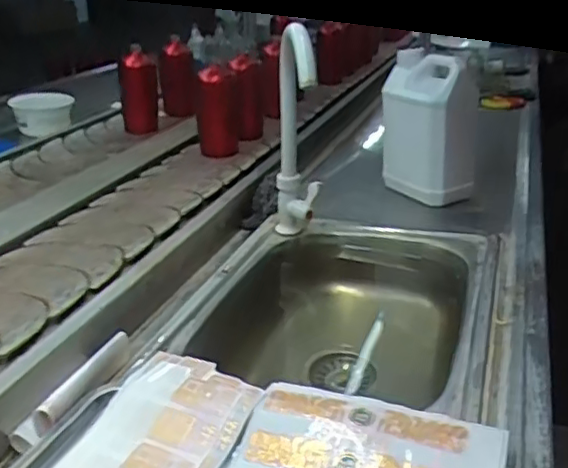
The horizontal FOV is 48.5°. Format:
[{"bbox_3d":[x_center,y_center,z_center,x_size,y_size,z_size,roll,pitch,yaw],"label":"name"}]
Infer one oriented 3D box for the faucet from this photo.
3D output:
[{"bbox_3d":[0.017,-0.122,0.868,0.052,0.308,0.258,-1,24,-2],"label":"faucet"}]

